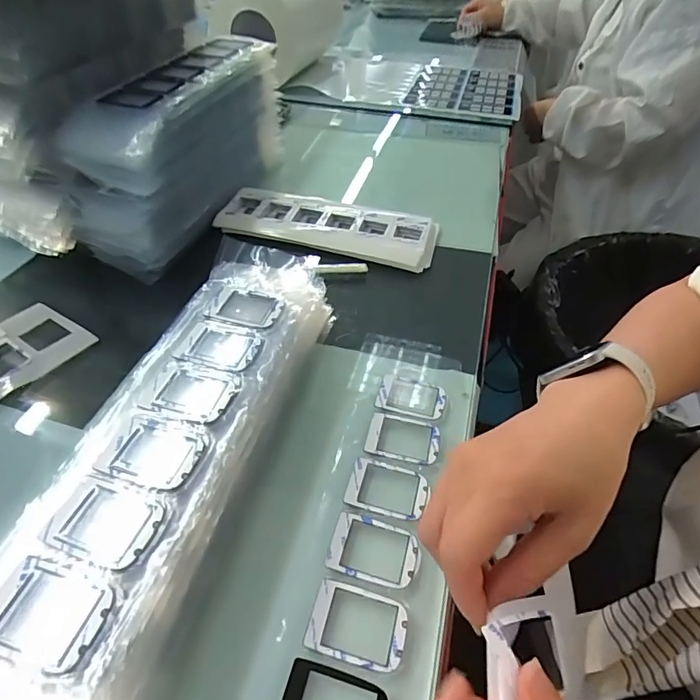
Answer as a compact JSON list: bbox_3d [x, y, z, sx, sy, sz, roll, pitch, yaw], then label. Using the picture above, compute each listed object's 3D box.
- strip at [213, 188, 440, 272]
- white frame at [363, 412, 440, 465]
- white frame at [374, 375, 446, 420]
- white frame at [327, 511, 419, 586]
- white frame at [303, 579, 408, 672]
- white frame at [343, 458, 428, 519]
[{"bbox_3d":[-0.024,-0.142,0.525,0.240,0.016,0.091,15,48,12],"label":"strip"},{"bbox_3d":[0.038,0.062,0.333,0.051,0.004,0.036,11,47,9],"label":"white frame"},{"bbox_3d":[0.047,0.036,0.360,0.052,0.004,0.036,12,47,9],"label":"white frame"},{"bbox_3d":[0.014,0.118,0.278,0.052,0.004,0.035,13,47,10],"label":"white frame"},{"bbox_3d":[0.005,0.146,0.250,0.051,0.004,0.036,12,47,9],"label":"white frame"},{"bbox_3d":[0.025,0.090,0.305,0.050,0.004,0.036,12,47,9],"label":"white frame"}]

